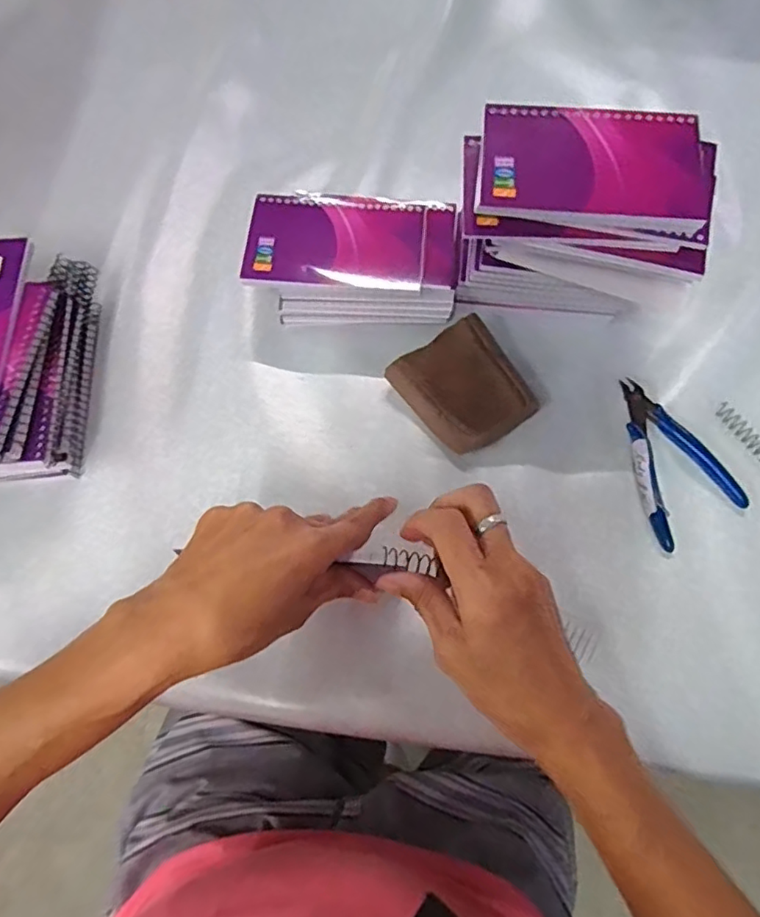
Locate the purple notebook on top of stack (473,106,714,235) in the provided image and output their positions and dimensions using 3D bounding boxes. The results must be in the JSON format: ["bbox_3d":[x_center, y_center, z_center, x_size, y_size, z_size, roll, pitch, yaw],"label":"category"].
[{"bbox_3d":[0.126,-0.177,0.347,0.129,0.016,0.077,5,69,2],"label":"purple notebook on top of stack"}]

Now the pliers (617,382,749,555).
[{"bbox_3d":[0.207,-0.004,0.413,0.071,0.018,0.114,-21,70,-8],"label":"pliers"}]

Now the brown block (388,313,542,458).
[{"bbox_3d":[0.065,-0.053,0.434,0.088,0.022,0.089,-36,73,-13],"label":"brown block"}]

